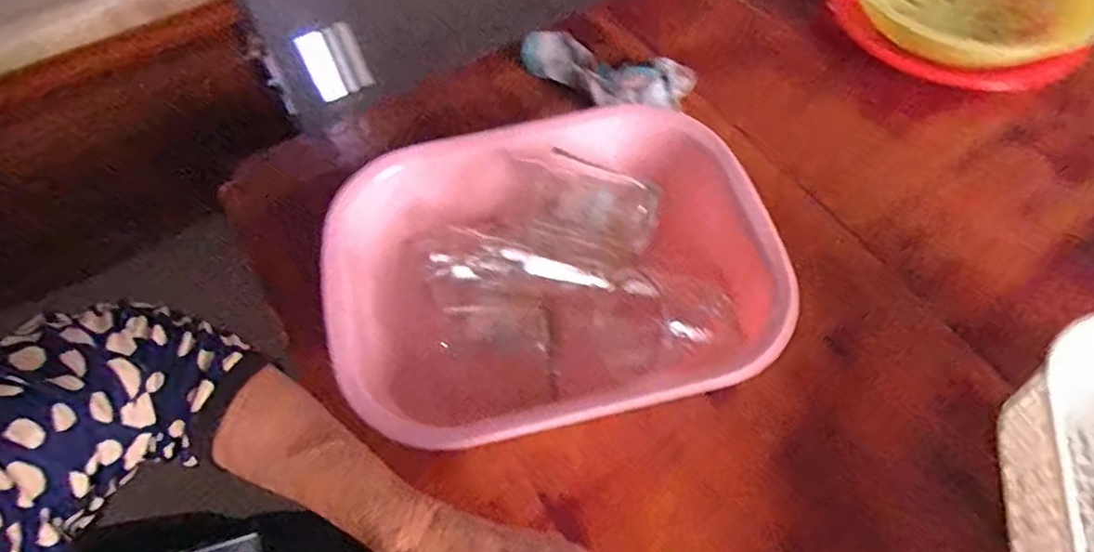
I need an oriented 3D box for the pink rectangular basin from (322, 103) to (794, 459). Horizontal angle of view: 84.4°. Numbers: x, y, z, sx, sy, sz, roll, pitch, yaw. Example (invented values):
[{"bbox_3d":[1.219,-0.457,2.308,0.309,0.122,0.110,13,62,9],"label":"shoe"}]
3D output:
[{"bbox_3d":[0.006,0.005,0.463,0.295,0.123,0.234,-13,61,-3],"label":"pink rectangular basin"}]

